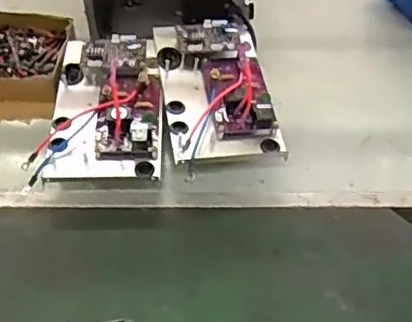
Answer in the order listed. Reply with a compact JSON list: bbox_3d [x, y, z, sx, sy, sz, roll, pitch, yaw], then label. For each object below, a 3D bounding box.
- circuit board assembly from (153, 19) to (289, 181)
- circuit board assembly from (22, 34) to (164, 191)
[{"bbox_3d":[0.016,-0.088,0.810,0.153,0.076,0.267,-8,54,-7],"label":"circuit board assembly"},{"bbox_3d":[-0.140,-0.077,0.791,0.161,0.101,0.236,0,54,-1],"label":"circuit board assembly"}]

